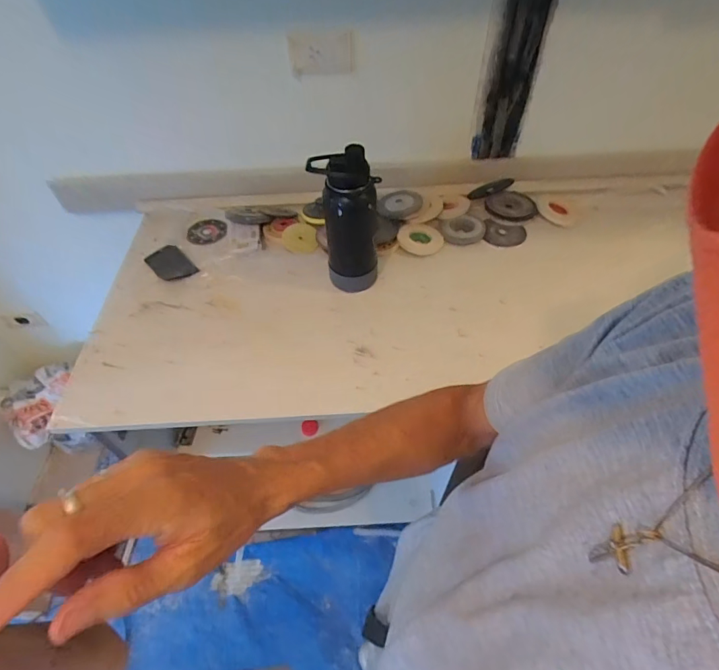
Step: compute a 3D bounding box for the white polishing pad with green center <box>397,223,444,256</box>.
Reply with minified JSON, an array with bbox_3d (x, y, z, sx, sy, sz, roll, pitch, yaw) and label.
[{"bbox_3d":[0.131,-0.207,0.900,0.095,0.013,0.090,-3,51,-1],"label":"white polishing pad with green center"}]

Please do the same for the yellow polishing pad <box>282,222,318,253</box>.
[{"bbox_3d":[-0.129,-0.212,0.901,0.072,0.009,0.085,-7,51,-4],"label":"yellow polishing pad"}]

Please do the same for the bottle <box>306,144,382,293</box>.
[{"bbox_3d":[-0.019,-0.195,0.741,0.102,0.237,0.094,-14,52,-9],"label":"bottle"}]

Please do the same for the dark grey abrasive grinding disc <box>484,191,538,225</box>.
[{"bbox_3d":[0.351,-0.295,0.973,0.109,0.013,0.119,-1,51,1],"label":"dark grey abrasive grinding disc"}]

